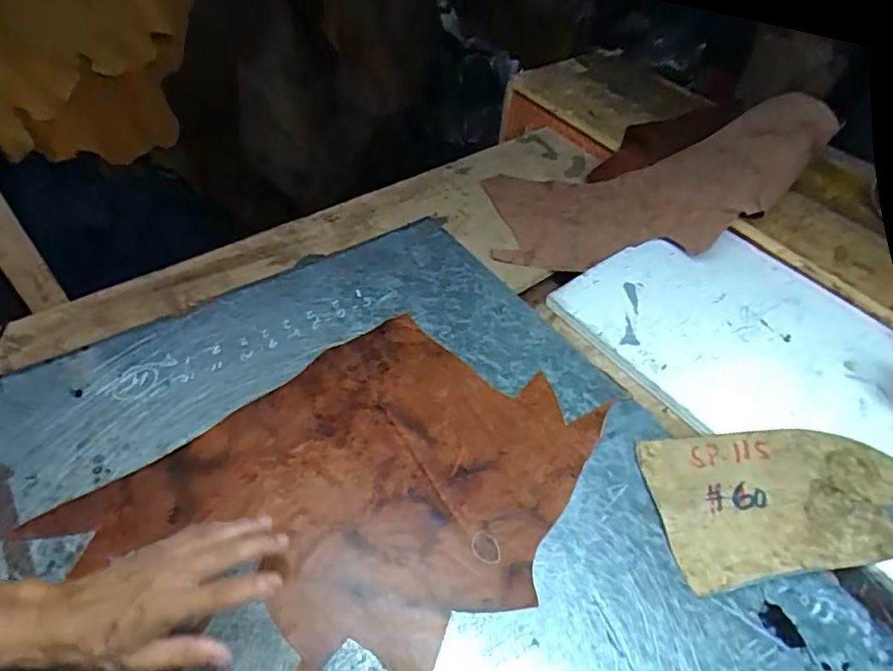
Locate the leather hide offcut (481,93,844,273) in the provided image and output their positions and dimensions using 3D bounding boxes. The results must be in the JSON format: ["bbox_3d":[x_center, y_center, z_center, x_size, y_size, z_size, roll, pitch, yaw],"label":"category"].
[{"bbox_3d":[0.327,-0.222,0.790,0.513,0.088,0.190,-18,51,5],"label":"leather hide offcut"}]

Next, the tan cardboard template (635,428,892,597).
[{"bbox_3d":[0.344,0.161,0.545,0.270,0.007,0.145,-6,52,-6],"label":"tan cardboard template"}]

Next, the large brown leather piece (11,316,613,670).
[{"bbox_3d":[-0.081,0.151,0.513,0.451,0.011,0.309,-34,62,-30],"label":"large brown leather piece"}]

